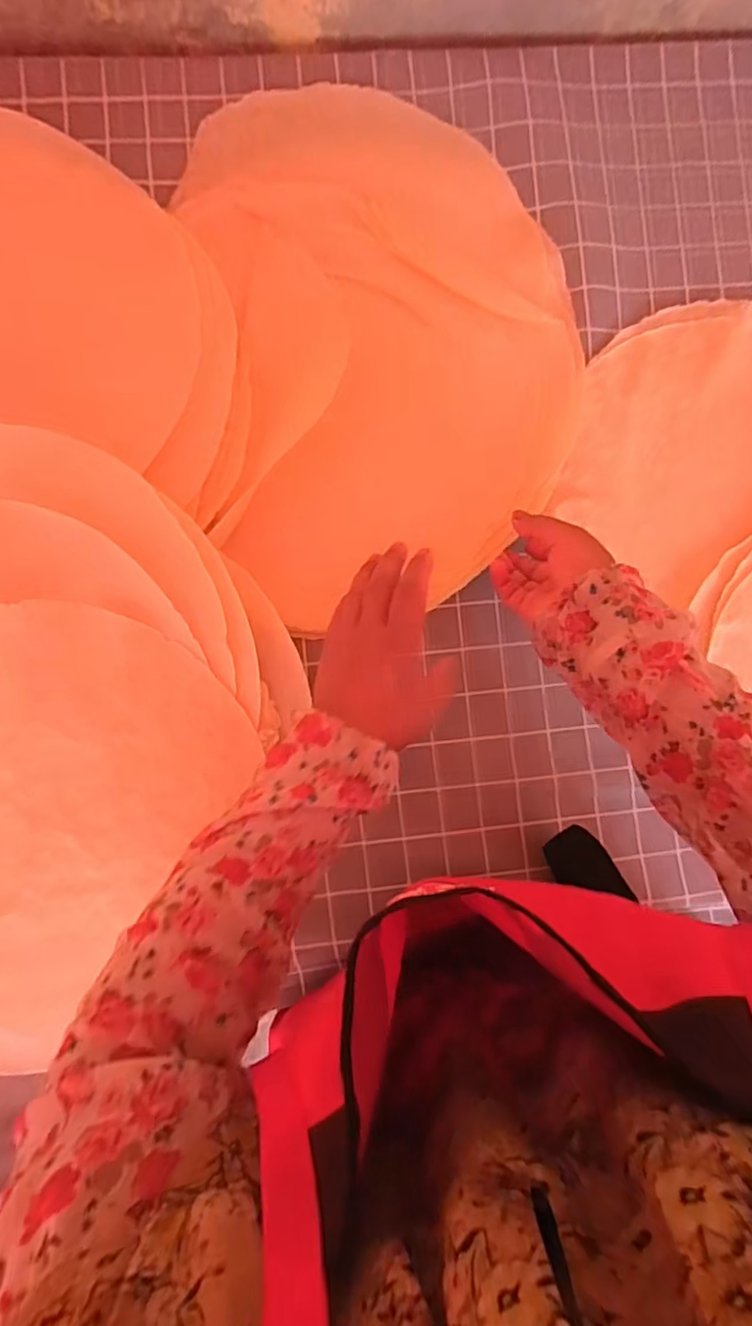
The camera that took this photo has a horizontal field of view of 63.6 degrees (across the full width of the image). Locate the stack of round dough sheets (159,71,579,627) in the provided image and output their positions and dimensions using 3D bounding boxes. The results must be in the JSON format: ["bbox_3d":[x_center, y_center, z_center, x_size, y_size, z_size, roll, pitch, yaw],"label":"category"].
[{"bbox_3d":[0.013,-0.282,0.526,0.315,0.021,0.457,-7,86,-4],"label":"stack of round dough sheets"}]

